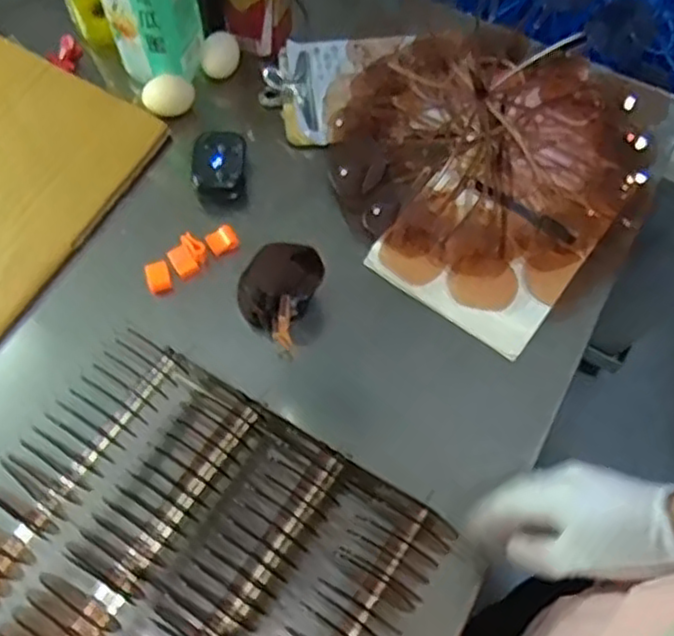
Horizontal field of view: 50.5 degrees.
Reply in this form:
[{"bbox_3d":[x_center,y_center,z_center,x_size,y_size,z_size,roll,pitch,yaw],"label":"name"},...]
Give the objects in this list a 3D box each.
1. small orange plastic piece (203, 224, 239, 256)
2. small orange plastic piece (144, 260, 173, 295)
[{"bbox_3d":[-0.112,-0.076,0.697,0.028,0.013,0.021,-32,68,-17],"label":"small orange plastic piece"},{"bbox_3d":[-0.170,-0.038,0.679,0.021,0.011,0.030,-15,64,-9],"label":"small orange plastic piece"}]

